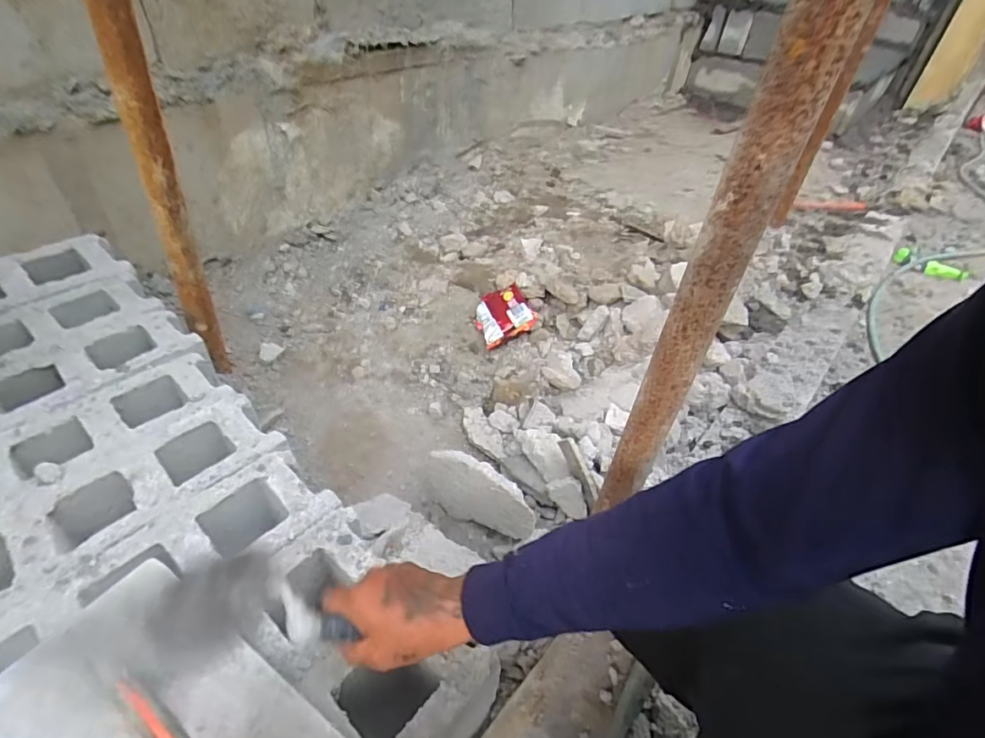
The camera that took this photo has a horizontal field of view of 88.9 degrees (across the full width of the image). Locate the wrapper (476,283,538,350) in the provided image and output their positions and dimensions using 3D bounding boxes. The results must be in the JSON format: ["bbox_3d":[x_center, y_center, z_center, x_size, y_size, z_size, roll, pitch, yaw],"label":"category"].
[{"bbox_3d":[0.022,-0.125,1.142,0.129,0.046,0.135,-29,55,3],"label":"wrapper"}]

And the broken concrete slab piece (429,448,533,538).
[{"bbox_3d":[-0.018,0.186,0.748,0.180,0.106,0.019,15,22,26],"label":"broken concrete slab piece"}]

